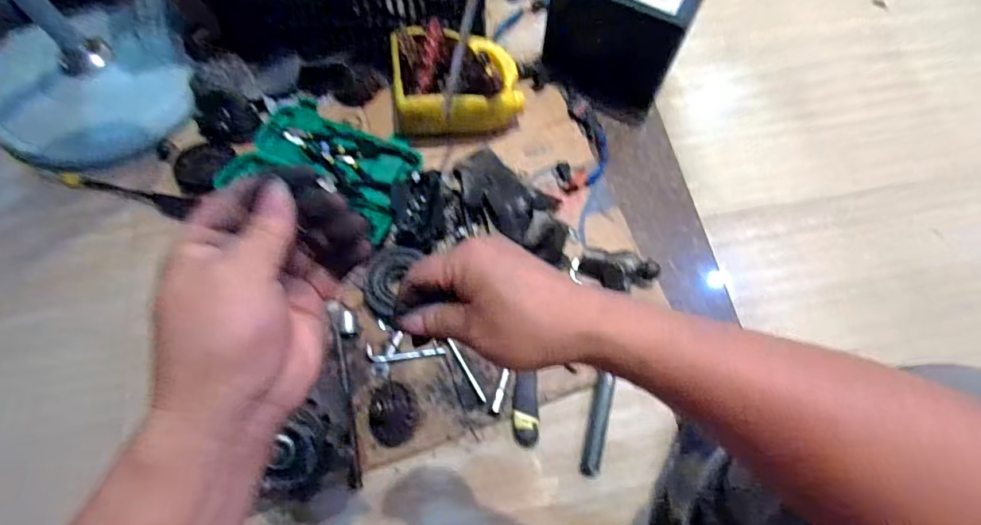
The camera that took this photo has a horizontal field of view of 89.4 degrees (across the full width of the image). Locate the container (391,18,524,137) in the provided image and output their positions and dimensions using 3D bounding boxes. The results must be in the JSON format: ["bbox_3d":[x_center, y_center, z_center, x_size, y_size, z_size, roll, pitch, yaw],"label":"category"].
[{"bbox_3d":[-0.056,-0.304,0.858,0.216,0.116,0.193,-2,69,-3],"label":"container"}]

